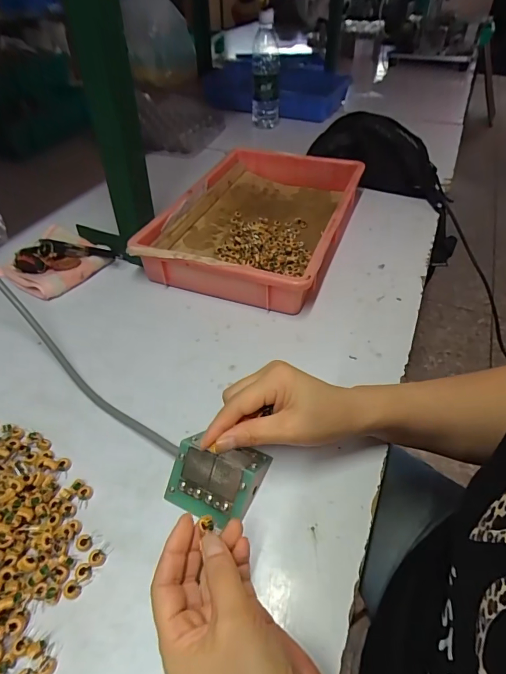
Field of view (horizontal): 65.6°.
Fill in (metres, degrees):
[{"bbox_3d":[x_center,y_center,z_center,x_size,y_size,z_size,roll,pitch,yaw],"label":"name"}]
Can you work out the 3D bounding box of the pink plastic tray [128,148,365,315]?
[{"bbox_3d":[0.016,-0.186,0.608,0.241,0.064,0.362,15,47,16],"label":"pink plastic tray"}]

